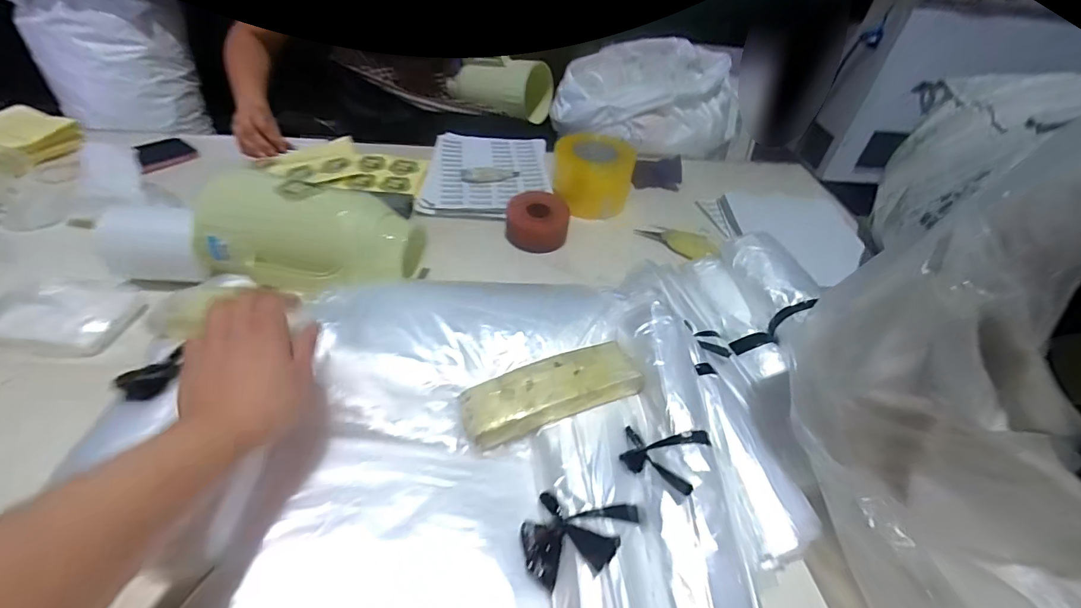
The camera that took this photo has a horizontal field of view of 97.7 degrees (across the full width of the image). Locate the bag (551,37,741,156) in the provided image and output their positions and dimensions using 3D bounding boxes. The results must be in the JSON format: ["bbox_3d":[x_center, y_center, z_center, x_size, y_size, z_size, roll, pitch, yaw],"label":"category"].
[{"bbox_3d":[0.240,-0.489,1.085,0.397,0.128,0.345,9,42,3],"label":"bag"}]

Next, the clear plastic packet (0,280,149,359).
[{"bbox_3d":[-0.540,0.007,0.545,0.124,0.031,0.107,13,43,7],"label":"clear plastic packet"}]

